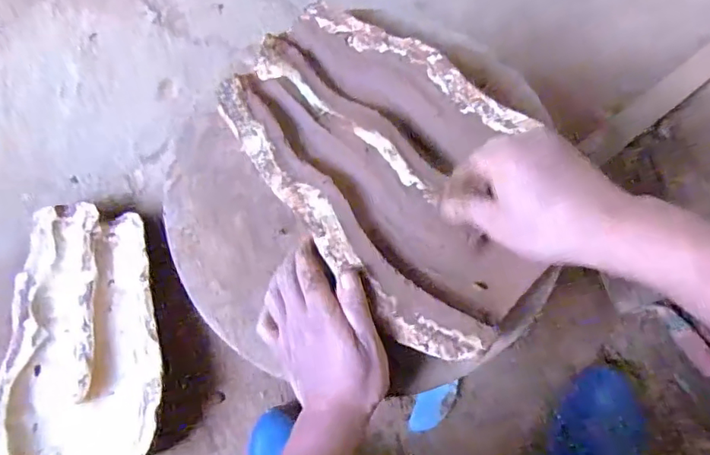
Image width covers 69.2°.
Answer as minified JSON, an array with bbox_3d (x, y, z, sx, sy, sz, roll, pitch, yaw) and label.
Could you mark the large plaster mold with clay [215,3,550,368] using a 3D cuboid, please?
[{"bbox_3d":[0.036,-0.062,0.477,0.205,0.043,0.338,-41,81,-8],"label":"large plaster mold with clay"}]

